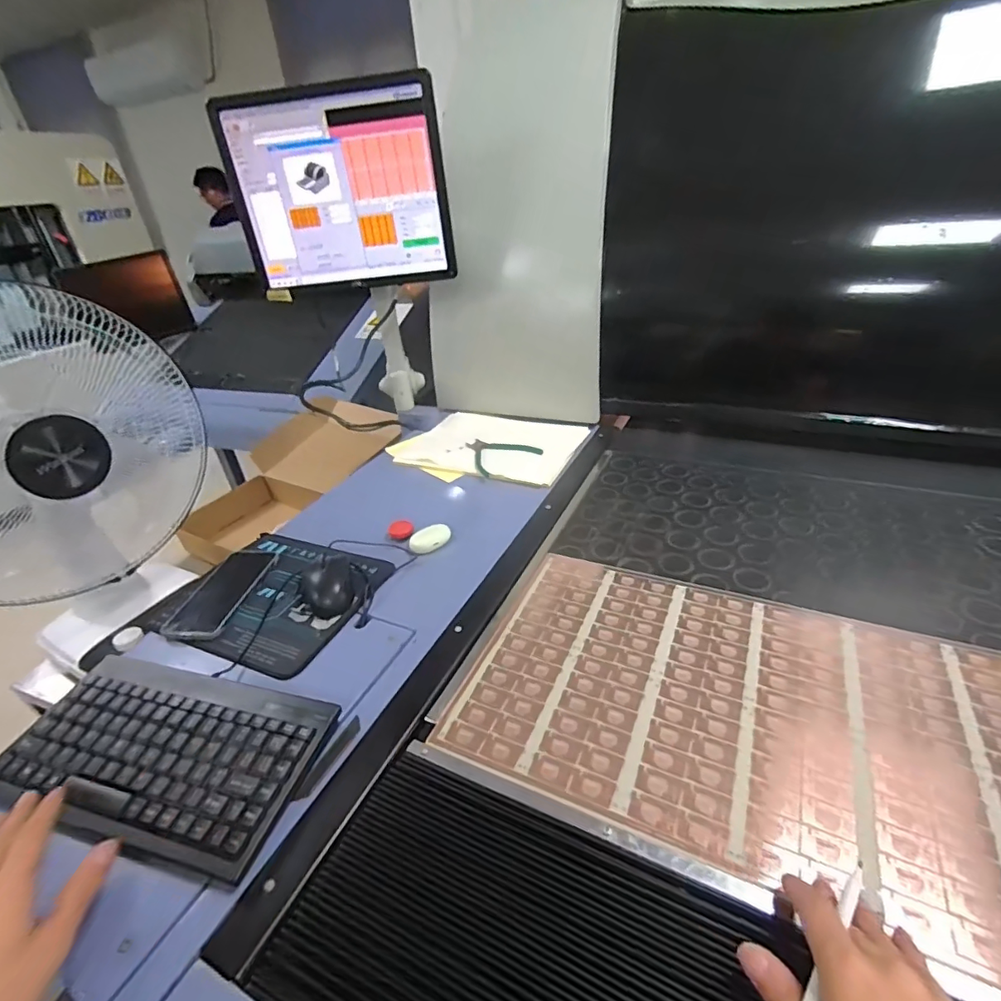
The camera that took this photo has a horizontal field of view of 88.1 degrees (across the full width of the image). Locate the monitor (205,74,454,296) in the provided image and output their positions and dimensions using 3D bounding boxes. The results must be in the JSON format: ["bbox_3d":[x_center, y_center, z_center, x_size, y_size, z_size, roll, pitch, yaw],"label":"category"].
[{"bbox_3d":[-0.282,-0.539,0.910,0.377,0.309,0.038,-4,29,5],"label":"monitor"}]

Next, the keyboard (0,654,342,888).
[{"bbox_3d":[-0.308,0.230,0.474,0.283,0.033,0.147,6,33,17],"label":"keyboard"}]

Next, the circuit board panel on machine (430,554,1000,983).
[{"bbox_3d":[0.230,0.189,0.478,0.509,0.007,0.292,11,35,26],"label":"circuit board panel on machine"}]

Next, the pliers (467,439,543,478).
[{"bbox_3d":[-0.007,-0.091,0.952,0.122,0.012,0.124,-23,36,-24],"label":"pliers"}]

